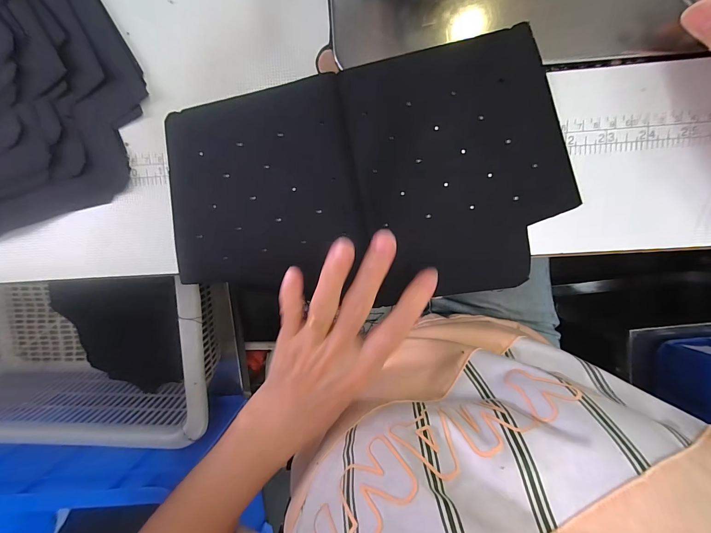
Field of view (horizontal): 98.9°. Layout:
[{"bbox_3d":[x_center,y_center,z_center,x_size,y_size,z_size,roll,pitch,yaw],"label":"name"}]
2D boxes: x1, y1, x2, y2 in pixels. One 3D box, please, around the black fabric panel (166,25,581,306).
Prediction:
[{"bbox_3d":[0.004,-0.051,0.214,0.267,0.005,0.161,-11,97,4],"label":"black fabric panel"}]

